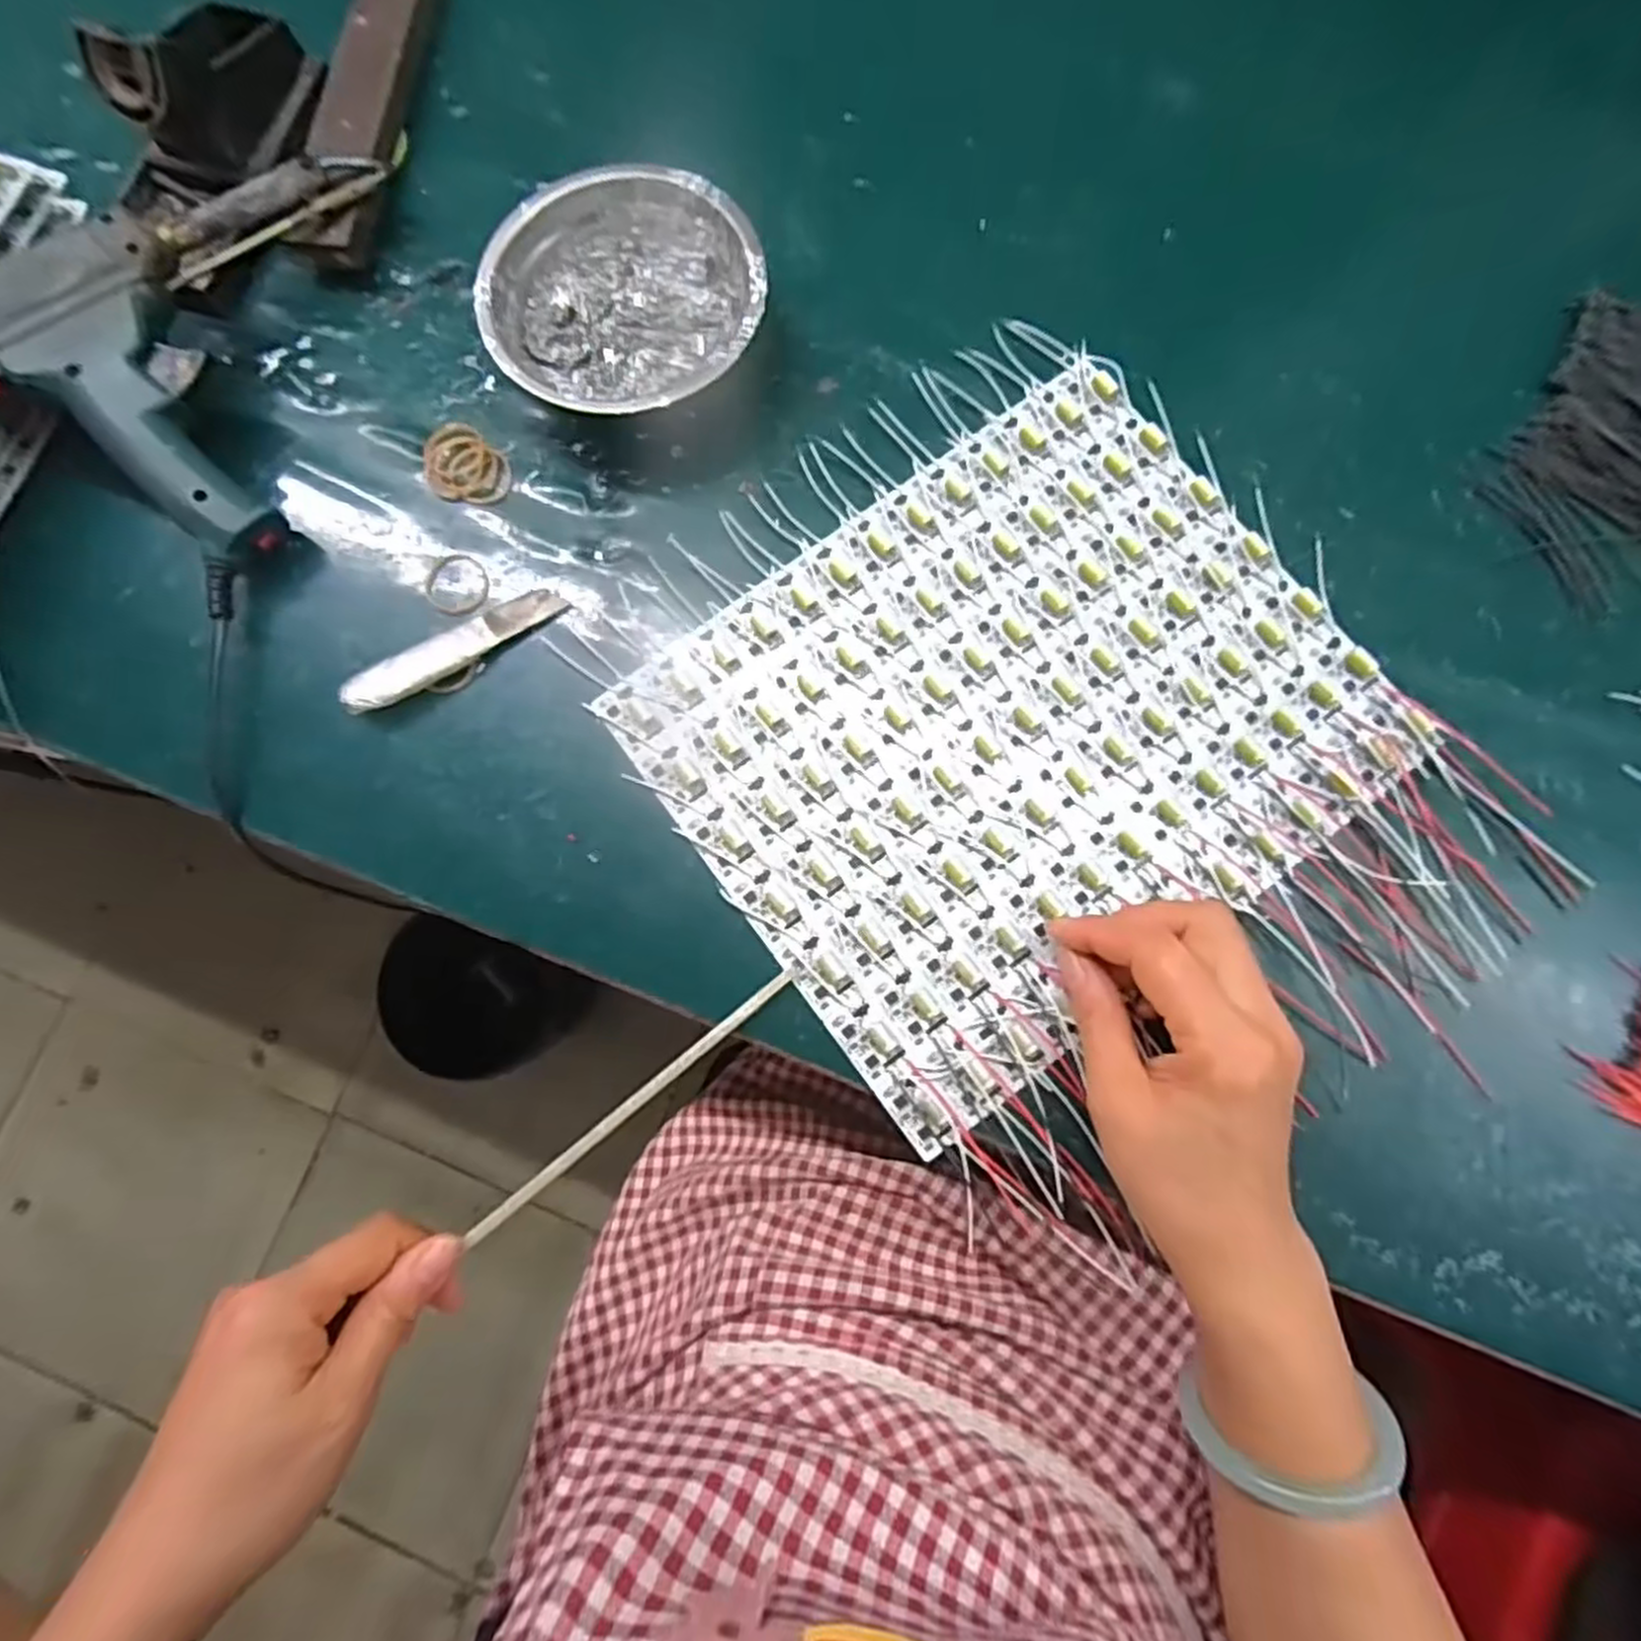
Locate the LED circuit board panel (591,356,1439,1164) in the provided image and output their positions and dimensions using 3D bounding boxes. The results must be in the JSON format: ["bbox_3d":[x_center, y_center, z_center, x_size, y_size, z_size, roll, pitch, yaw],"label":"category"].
[{"bbox_3d":[0.083,-0.042,0.350,0.286,0.010,0.240,-36,80,-6],"label":"LED circuit board panel"}]

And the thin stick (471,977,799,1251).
[{"bbox_3d":[-0.075,0.115,0.324,0.159,0.006,0.007,-38,80,-9],"label":"thin stick"}]

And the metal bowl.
[{"bbox_3d":[-0.087,-0.239,0.374,0.123,0.039,0.118,0,79,1],"label":"metal bowl"}]

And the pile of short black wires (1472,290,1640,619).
[{"bbox_3d":[0.373,-0.168,0.366,0.098,0.016,0.147,33,81,7],"label":"pile of short black wires"}]

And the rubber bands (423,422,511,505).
[{"bbox_3d":[-0.173,-0.171,0.382,0.050,0.004,0.035,44,82,9],"label":"rubber bands"}]

